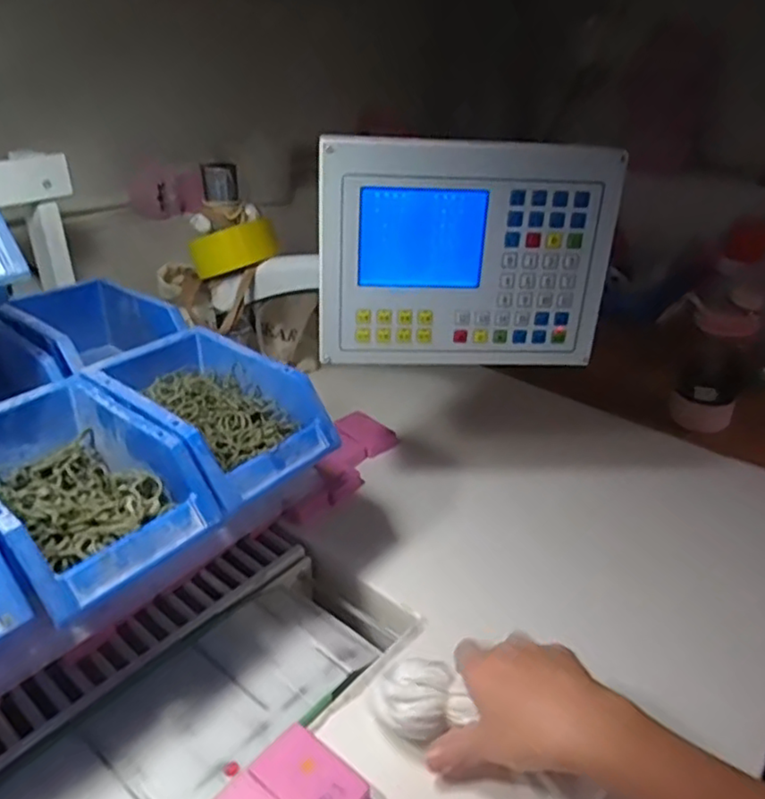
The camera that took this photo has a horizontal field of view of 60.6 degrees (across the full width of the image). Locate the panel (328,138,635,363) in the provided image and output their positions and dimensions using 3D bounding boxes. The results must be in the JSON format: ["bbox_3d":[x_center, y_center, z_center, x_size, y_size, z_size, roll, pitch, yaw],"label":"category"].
[{"bbox_3d":[0.073,-0.116,0.550,0.245,0.179,0.033,-1,30,-3],"label":"panel"}]

